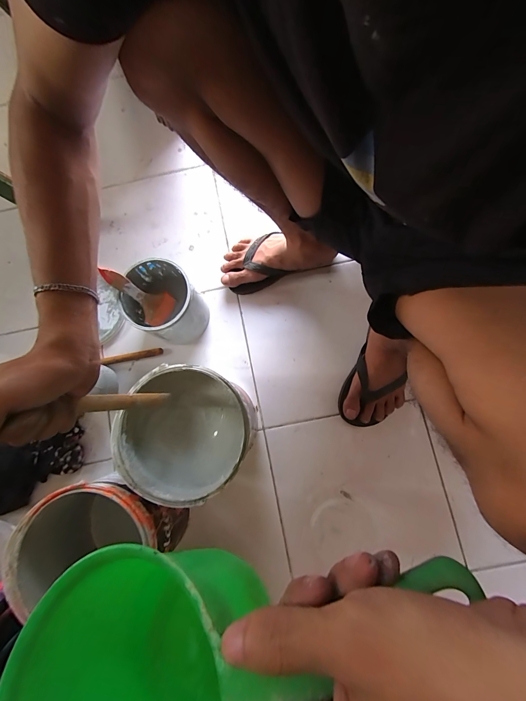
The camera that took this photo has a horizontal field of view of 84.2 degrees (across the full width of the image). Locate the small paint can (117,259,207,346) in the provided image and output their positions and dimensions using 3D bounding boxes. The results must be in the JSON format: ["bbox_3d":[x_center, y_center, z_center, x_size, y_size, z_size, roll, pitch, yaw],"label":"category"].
[{"bbox_3d":[-0.182,-0.086,0.548,0.117,0.127,0.138,-41,81,-4],"label":"small paint can"}]

